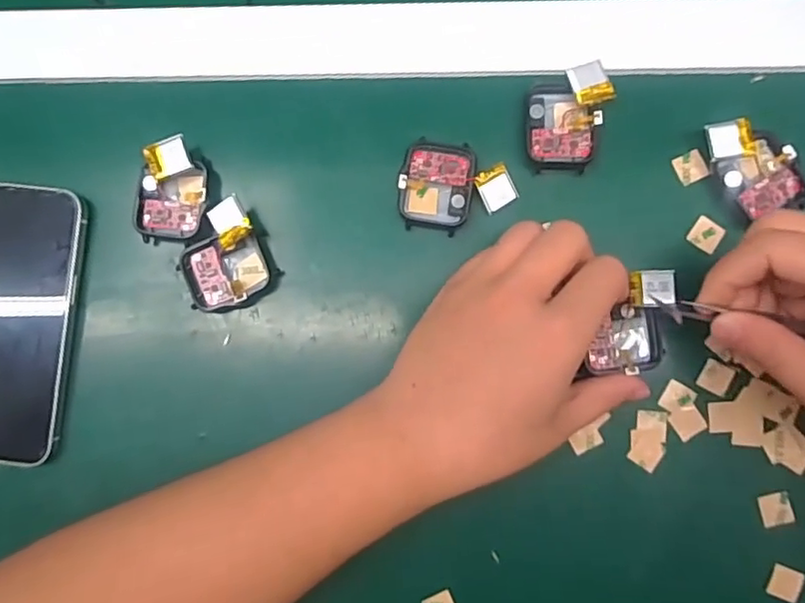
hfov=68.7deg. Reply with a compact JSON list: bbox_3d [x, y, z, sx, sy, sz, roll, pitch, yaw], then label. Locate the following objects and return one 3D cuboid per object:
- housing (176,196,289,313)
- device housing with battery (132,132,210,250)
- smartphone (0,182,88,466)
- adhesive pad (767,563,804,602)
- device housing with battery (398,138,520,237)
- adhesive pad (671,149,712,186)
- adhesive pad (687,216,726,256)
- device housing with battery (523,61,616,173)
[{"bbox_3d":[-0.093,-0.021,0.306,0.046,0.018,0.049,-29,86,-1],"label":"housing"},{"bbox_3d":[-0.120,-0.057,0.309,0.036,0.016,0.053,14,87,2],"label":"device housing with battery"},{"bbox_3d":[-0.212,0.011,0.311,0.074,0.011,0.142,6,86,2],"label":"smartphone"},{"bbox_3d":[0.195,0.143,0.298,0.016,0.004,0.016,18,87,7],"label":"adhesive pad"},{"bbox_3d":[0.029,-0.059,0.307,0.058,0.010,0.045,7,86,2],"label":"device housing with battery"},{"bbox_3d":[0.152,-0.071,0.311,0.015,0.004,0.016,-26,81,12],"label":"adhesive pad"},{"bbox_3d":[0.159,-0.035,0.308,0.016,0.004,0.016,41,88,4],"label":"adhesive pad"},{"bbox_3d":[0.085,-0.095,0.303,0.040,0.010,0.052,2,86,1],"label":"device housing with battery"}]

